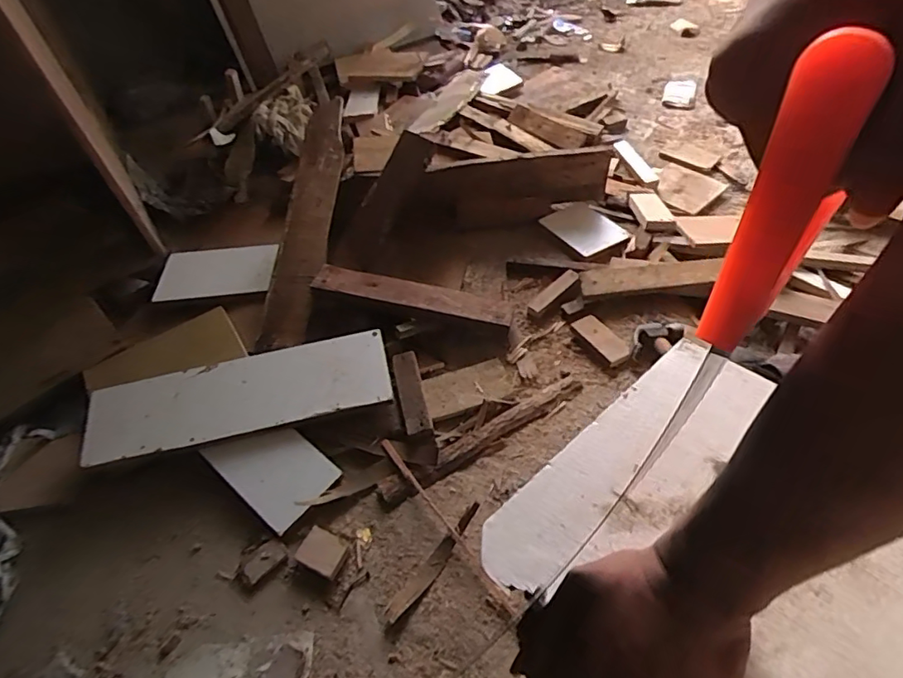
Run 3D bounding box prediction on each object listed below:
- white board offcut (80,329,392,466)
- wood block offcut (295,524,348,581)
[{"bbox_3d":[-0.289,0.077,0.744,0.399,0.012,0.124,-14,56,-8],"label":"white board offcut"},{"bbox_3d":[-0.151,0.247,0.631,0.055,0.016,0.044,18,54,21],"label":"wood block offcut"}]

